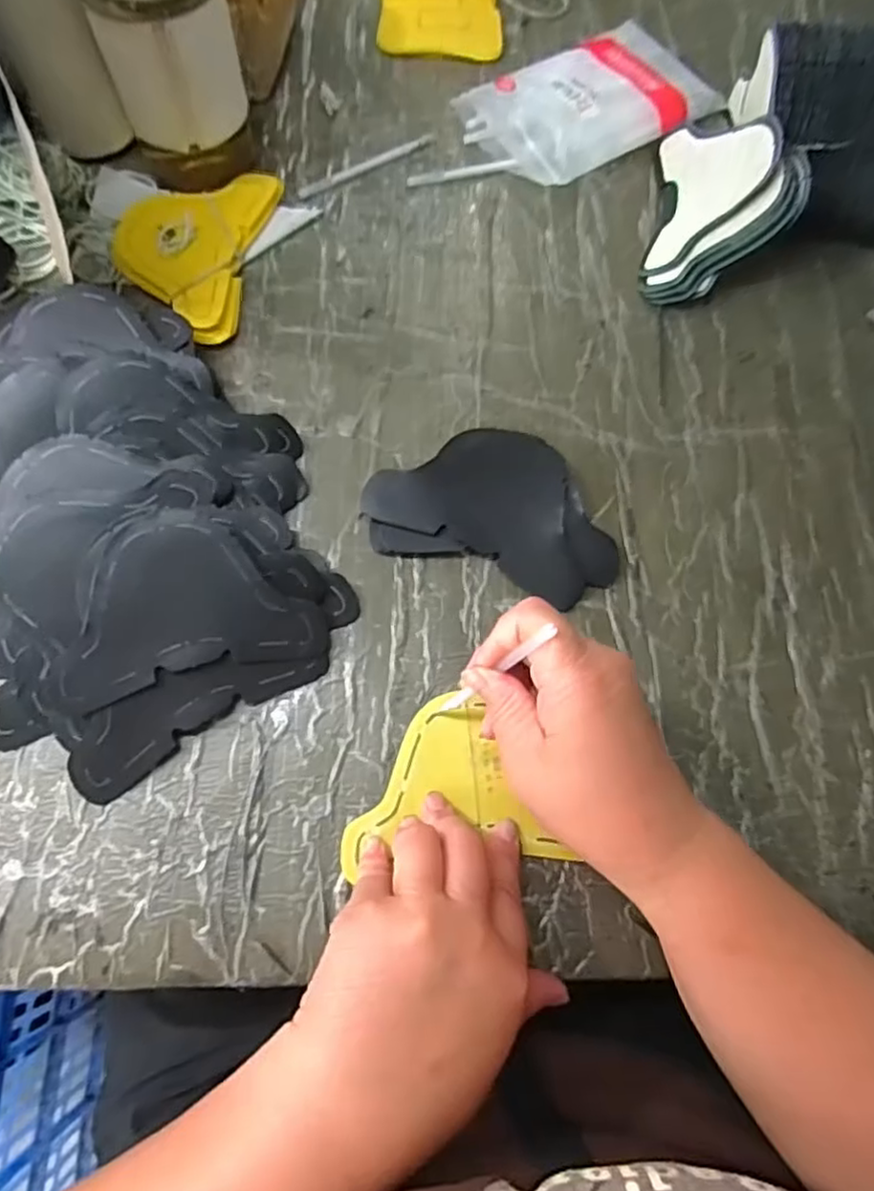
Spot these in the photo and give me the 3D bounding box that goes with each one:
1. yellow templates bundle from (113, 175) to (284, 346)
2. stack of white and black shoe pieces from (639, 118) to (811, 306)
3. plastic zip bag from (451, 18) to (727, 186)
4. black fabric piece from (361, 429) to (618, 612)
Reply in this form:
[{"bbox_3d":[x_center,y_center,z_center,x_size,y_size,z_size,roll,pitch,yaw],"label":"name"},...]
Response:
[{"bbox_3d":[-0.169,-0.235,0.453,0.094,0.021,0.140,11,71,1],"label":"yellow templates bundle"},{"bbox_3d":[0.197,-0.274,0.461,0.098,0.032,0.144,-2,71,36],"label":"stack of white and black shoe pieces"},{"bbox_3d":[0.116,-0.375,0.511,0.177,0.033,0.110,-29,75,-12],"label":"plastic zip bag"},{"bbox_3d":[0.036,-0.052,0.392,0.145,0.010,0.097,24,72,6],"label":"black fabric piece"}]

